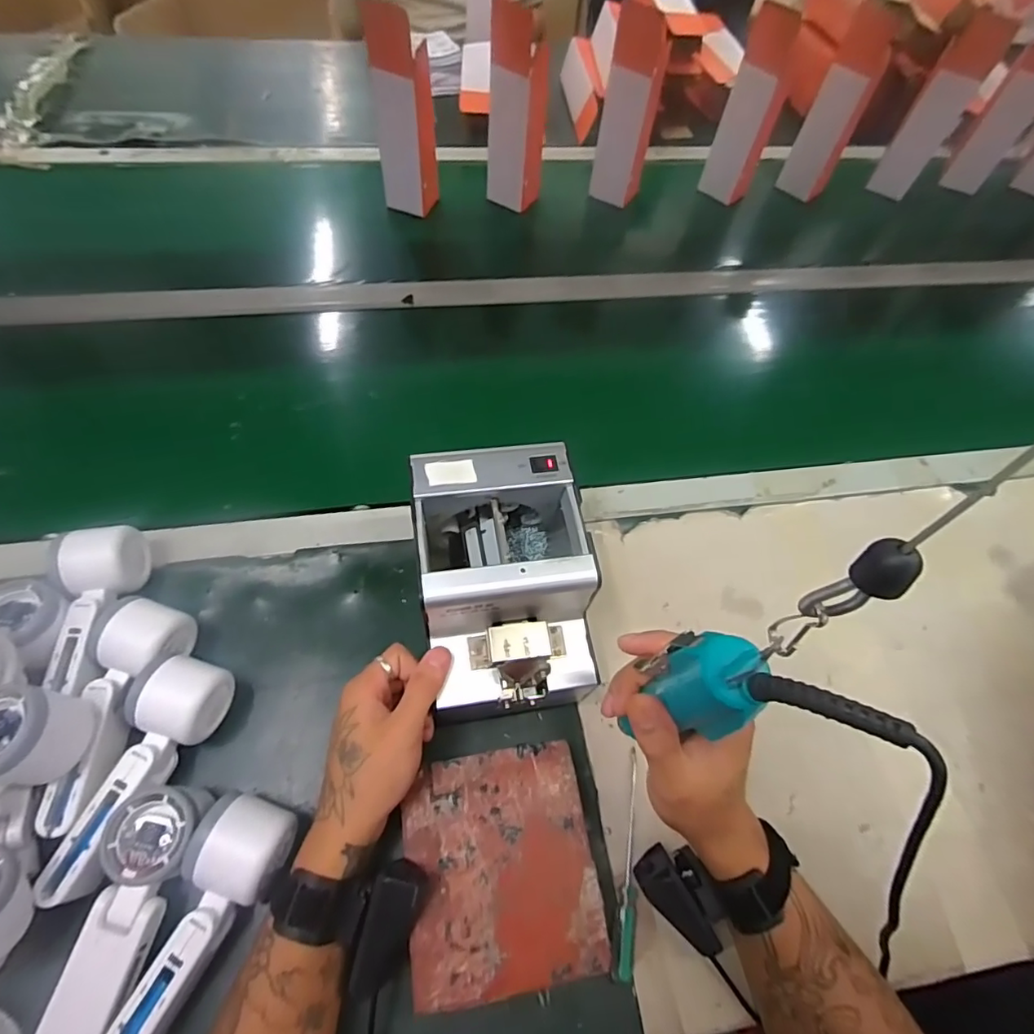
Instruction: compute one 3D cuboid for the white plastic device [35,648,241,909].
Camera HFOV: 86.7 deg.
[{"bbox_3d":[-0.278,0.190,0.406,0.059,0.055,0.166,14,60,4],"label":"white plastic device"}]

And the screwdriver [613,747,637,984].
[{"bbox_3d":[0.088,0.261,0.423,0.015,0.010,0.152,11,60,2],"label":"screwdriver"}]

